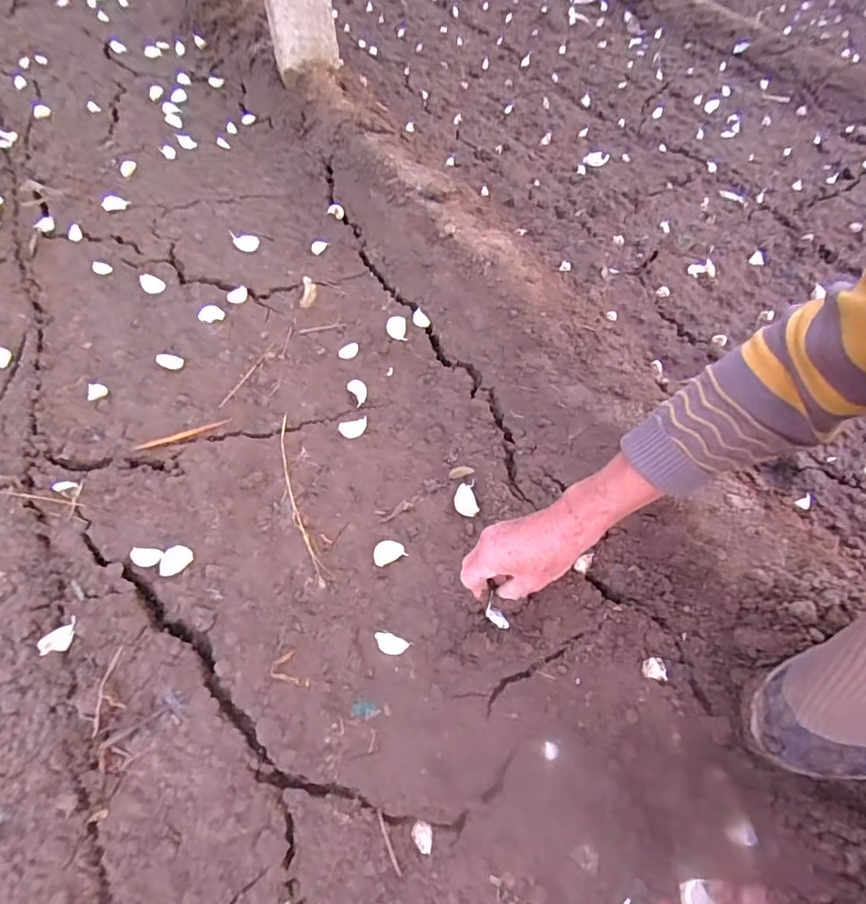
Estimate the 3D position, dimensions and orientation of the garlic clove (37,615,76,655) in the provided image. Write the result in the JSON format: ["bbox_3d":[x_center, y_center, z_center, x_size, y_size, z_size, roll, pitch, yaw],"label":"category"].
[{"bbox_3d":[-0.345,0.170,0.495,0.020,0.016,0.037,11,55,9],"label":"garlic clove"}]

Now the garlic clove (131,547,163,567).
[{"bbox_3d":[-0.298,0.108,0.555,0.031,0.009,0.022,4,54,4],"label":"garlic clove"}]

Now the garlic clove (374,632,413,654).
[{"bbox_3d":[-0.040,0.186,0.518,0.034,0.010,0.019,16,55,12],"label":"garlic clove"}]

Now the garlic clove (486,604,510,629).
[{"bbox_3d":[0.062,0.159,0.514,0.028,0.010,0.010,41,64,16],"label":"garlic clove"}]

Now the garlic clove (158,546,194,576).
[{"bbox_3d":[-0.269,0.112,0.552,0.029,0.008,0.033,27,59,19],"label":"garlic clove"}]

